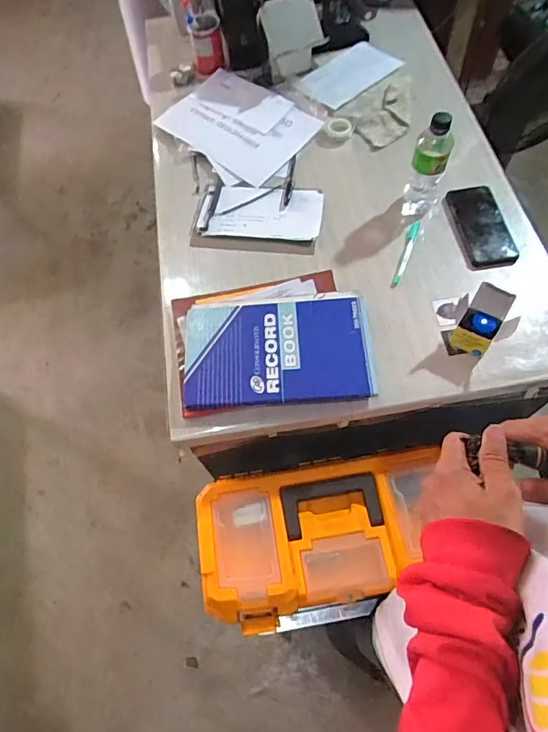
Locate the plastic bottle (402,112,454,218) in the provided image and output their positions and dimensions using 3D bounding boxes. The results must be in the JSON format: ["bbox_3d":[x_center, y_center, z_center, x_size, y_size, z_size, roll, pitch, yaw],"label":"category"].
[{"bbox_3d":[0.260,-0.333,0.793,0.060,0.184,0.052,19,66,14],"label":"plastic bottle"}]

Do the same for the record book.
[{"bbox_3d":[0.006,-0.027,0.726,0.282,0.021,0.177,-4,63,2],"label":"record book"}]

